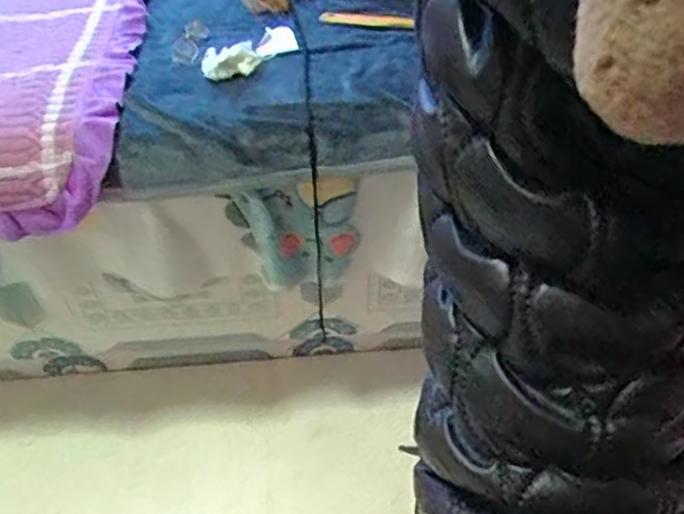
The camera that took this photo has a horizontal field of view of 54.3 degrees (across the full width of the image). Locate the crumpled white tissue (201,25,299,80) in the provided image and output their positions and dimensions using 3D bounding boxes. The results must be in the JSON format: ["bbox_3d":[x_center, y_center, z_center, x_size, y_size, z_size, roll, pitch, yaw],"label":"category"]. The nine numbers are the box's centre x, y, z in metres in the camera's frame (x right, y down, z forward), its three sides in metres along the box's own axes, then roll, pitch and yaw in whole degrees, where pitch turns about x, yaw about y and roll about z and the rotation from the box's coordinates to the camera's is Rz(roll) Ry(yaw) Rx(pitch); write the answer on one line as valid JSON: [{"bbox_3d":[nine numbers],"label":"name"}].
[{"bbox_3d":[-0.114,-0.261,0.863,0.168,0.030,0.057,-33,54,-22],"label":"crumpled white tissue"}]

